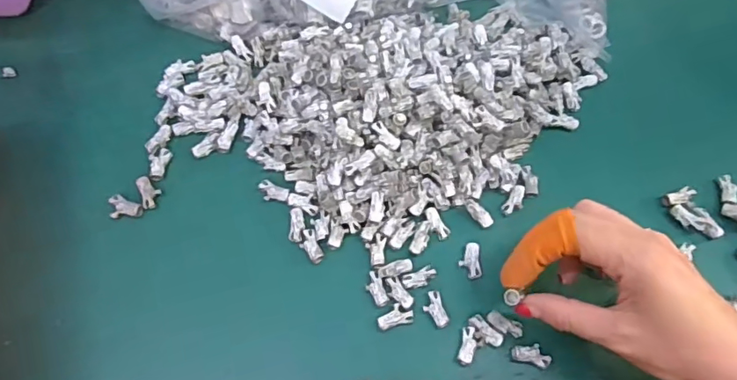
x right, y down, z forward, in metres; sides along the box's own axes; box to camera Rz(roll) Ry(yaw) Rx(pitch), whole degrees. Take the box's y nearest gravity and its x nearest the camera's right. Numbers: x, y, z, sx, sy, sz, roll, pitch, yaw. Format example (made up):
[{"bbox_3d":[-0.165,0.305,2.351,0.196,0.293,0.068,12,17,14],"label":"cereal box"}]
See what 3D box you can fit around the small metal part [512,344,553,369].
[{"bbox_3d":[0.100,0.100,0.324,0.024,0.007,0.012,15,67,5],"label":"small metal part"}]

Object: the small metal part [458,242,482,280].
[{"bbox_3d":[0.067,0.046,0.347,0.014,0.004,0.023,-2,66,-2],"label":"small metal part"}]

